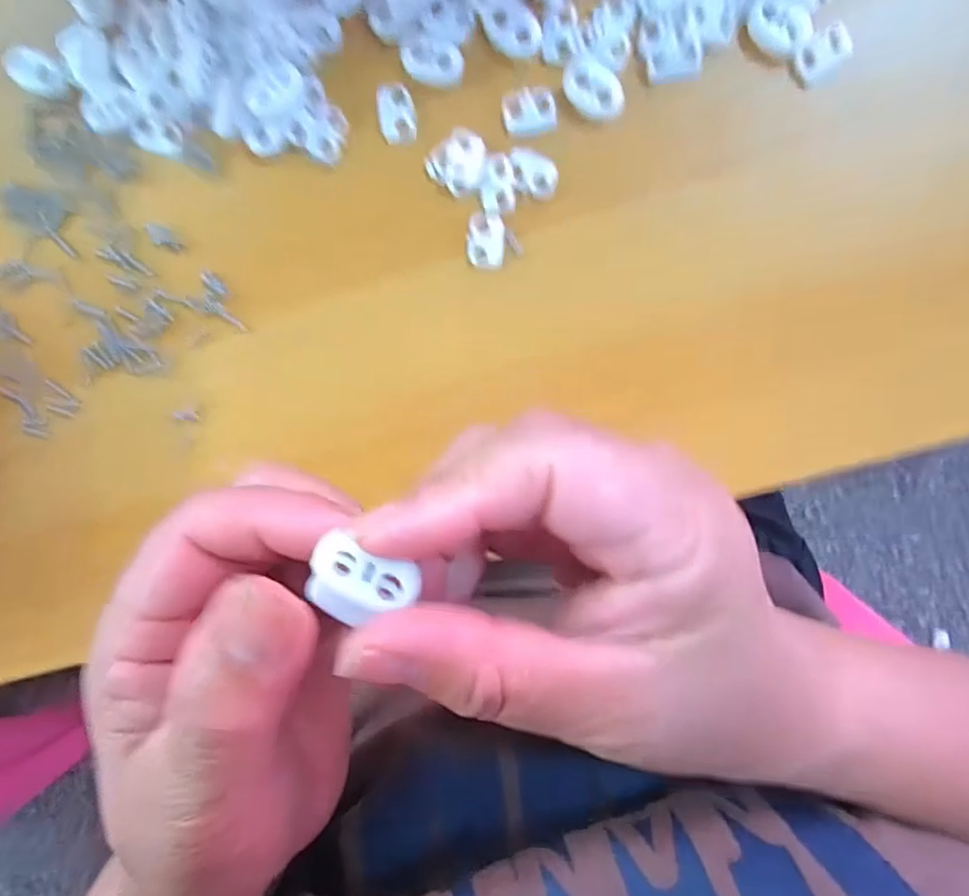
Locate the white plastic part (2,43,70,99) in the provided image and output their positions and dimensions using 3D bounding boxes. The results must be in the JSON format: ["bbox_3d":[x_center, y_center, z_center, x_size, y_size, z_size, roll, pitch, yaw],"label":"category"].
[{"bbox_3d":[-0.168,-0.141,0.231,0.023,0.006,0.015,35,99,-1],"label":"white plastic part"}]

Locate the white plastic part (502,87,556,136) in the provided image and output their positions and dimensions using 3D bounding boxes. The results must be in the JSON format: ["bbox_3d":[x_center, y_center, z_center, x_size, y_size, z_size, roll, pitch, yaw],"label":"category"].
[{"bbox_3d":[0.016,-0.122,0.223,0.019,0.004,0.016,-8,97,6],"label":"white plastic part"}]

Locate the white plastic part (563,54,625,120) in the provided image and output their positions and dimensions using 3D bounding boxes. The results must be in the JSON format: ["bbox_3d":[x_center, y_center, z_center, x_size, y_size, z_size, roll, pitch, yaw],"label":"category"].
[{"bbox_3d":[0.039,-0.129,0.218,0.016,0.004,0.025,-33,94,8],"label":"white plastic part"}]

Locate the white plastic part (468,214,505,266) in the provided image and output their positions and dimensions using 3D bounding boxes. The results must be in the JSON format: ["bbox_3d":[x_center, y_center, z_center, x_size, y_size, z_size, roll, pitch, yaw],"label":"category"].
[{"bbox_3d":[0.001,-0.078,0.230,0.014,0.004,0.018,6,98,4],"label":"white plastic part"}]

